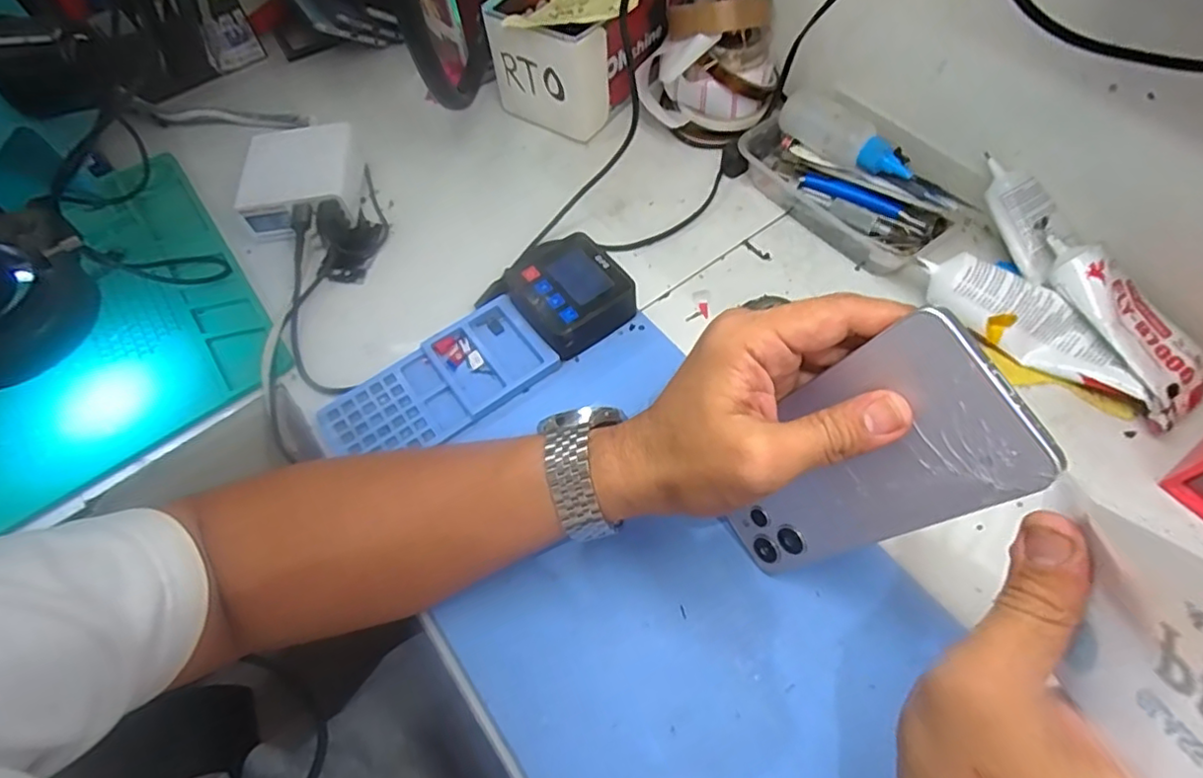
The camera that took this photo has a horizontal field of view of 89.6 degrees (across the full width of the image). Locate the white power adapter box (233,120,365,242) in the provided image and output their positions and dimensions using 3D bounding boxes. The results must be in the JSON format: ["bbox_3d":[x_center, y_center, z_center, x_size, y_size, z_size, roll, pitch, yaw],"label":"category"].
[{"bbox_3d":[-0.251,-0.175,0.510,0.090,0.044,0.097,-4,60,2],"label":"white power adapter box"}]

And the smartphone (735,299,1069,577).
[{"bbox_3d":[0.110,0.038,0.276,0.011,0.166,0.075,-23,70,-32],"label":"smartphone"}]

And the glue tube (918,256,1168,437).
[{"bbox_3d":[0.280,-0.035,0.389,0.158,0.034,0.037,37,68,9],"label":"glue tube"}]

